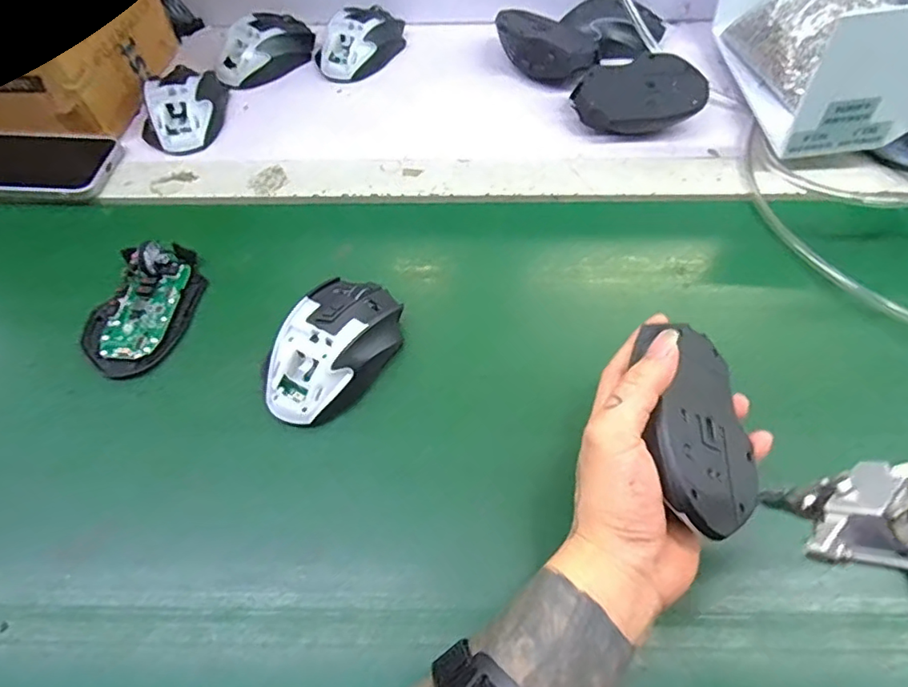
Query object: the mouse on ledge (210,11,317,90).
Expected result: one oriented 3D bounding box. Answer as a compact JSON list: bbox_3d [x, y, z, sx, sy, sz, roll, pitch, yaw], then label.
[{"bbox_3d":[-0.205,-0.318,0.606,0.115,0.035,0.068,-33,62,-19],"label":"mouse on ledge"}]

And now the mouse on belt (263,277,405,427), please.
[{"bbox_3d":[-0.084,0.002,0.395,0.068,0.041,0.112,22,60,14],"label":"mouse on belt"}]

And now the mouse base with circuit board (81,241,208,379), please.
[{"bbox_3d":[-0.237,-0.032,0.426,0.069,0.025,0.111,12,58,9],"label":"mouse base with circuit board"}]

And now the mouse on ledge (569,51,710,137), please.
[{"bbox_3d":[0.170,-0.225,0.526,0.112,0.045,0.081,-15,58,-8],"label":"mouse on ledge"}]

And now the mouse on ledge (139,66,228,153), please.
[{"bbox_3d":[-0.262,-0.233,0.549,0.066,0.034,0.108,4,57,4],"label":"mouse on ledge"}]

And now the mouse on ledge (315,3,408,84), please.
[{"bbox_3d":[-0.100,-0.331,0.613,0.071,0.036,0.116,37,65,22],"label":"mouse on ledge"}]

